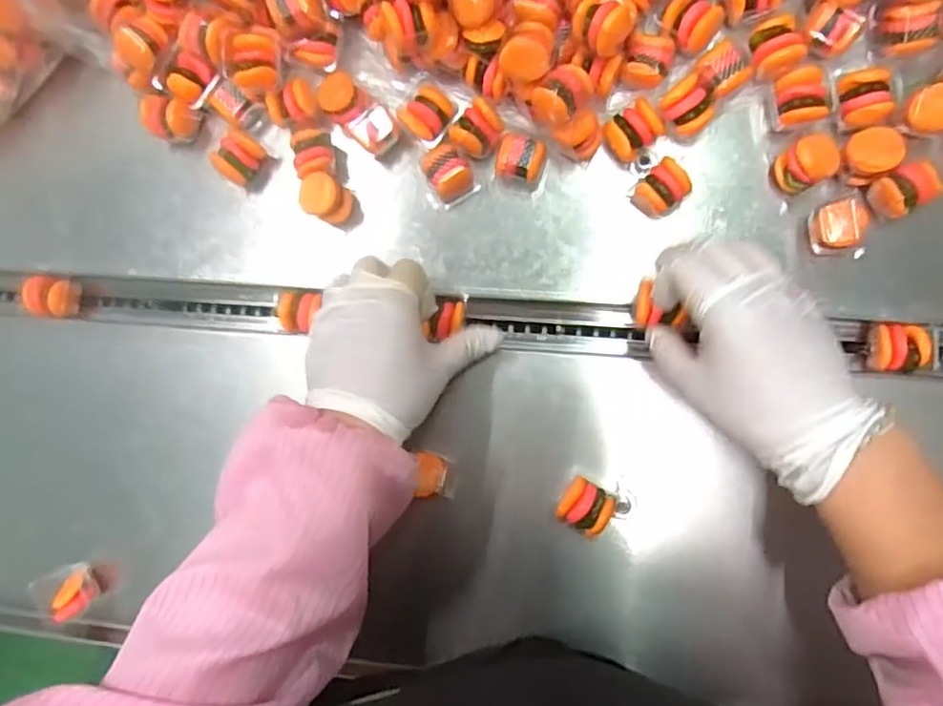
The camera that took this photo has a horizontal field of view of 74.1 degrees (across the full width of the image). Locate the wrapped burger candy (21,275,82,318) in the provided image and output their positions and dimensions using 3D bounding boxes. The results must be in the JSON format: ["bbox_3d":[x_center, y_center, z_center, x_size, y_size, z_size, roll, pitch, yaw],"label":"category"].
[{"bbox_3d":[-0.321,-0.043,0.475,0.031,0.026,0.030,14,89,8],"label":"wrapped burger candy"}]

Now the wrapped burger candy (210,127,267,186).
[{"bbox_3d":[-0.165,-0.138,0.445,0.024,0.034,0.032,37,92,8],"label":"wrapped burger candy"}]

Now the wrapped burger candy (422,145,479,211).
[{"bbox_3d":[-0.017,-0.121,0.430,0.034,0.026,0.036,-29,84,5],"label":"wrapped burger candy"}]

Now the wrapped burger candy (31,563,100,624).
[{"bbox_3d":[-0.294,0.174,0.456,0.025,0.030,0.038,-31,84,5],"label":"wrapped burger candy"}]

